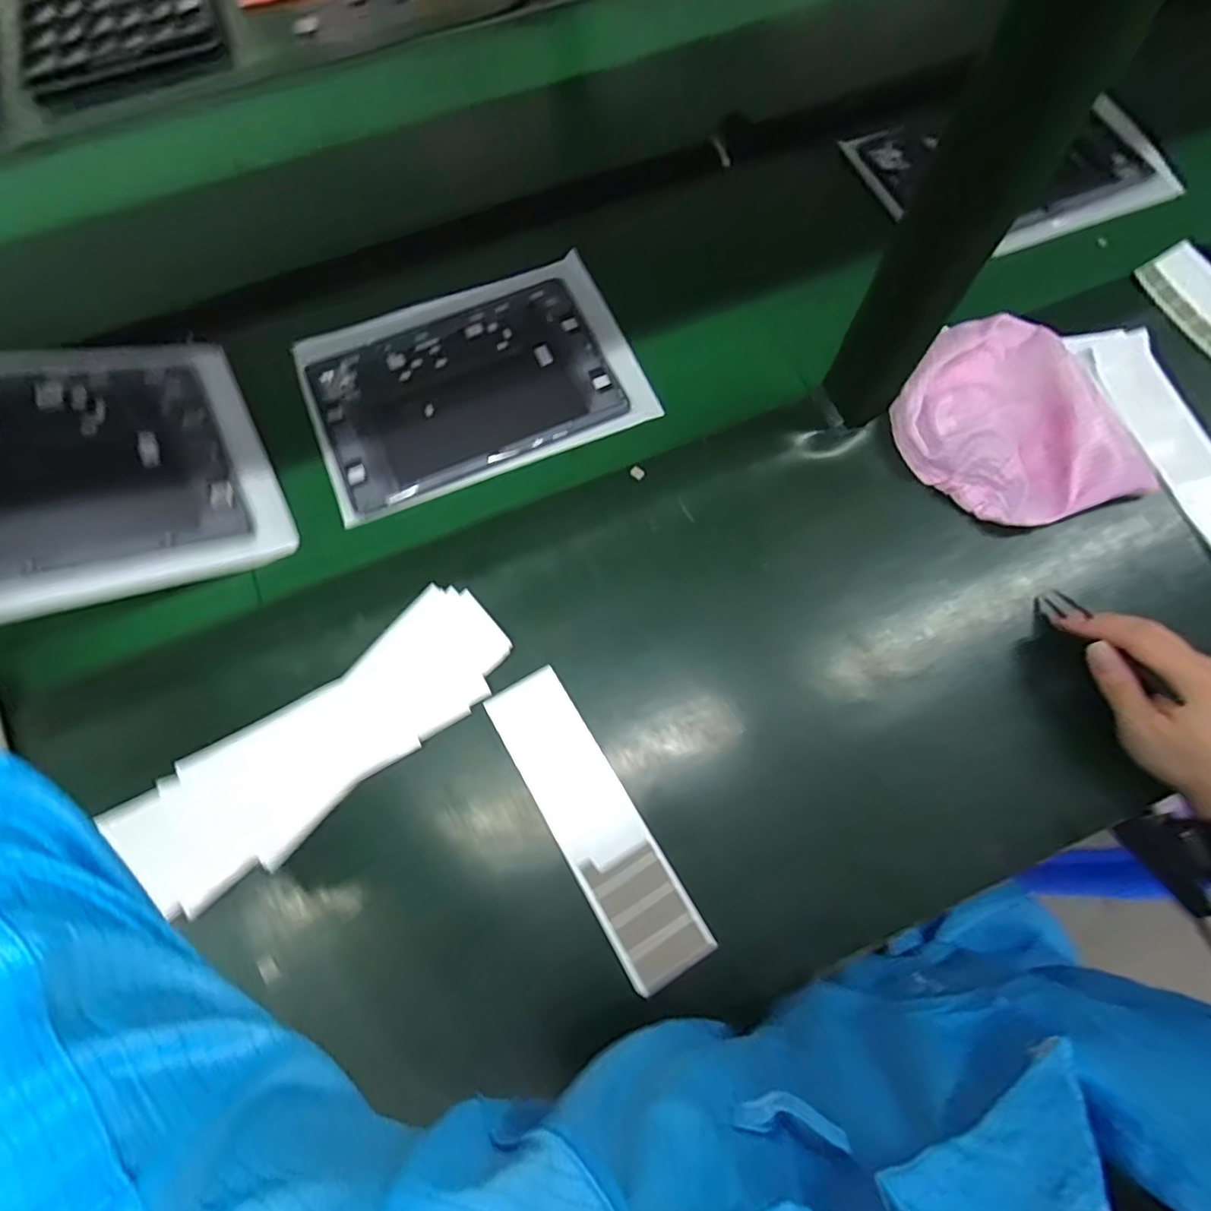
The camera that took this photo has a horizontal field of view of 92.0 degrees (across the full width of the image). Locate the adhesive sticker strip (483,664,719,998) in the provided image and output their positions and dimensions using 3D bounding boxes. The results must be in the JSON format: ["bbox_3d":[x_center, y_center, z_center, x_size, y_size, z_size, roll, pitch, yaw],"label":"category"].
[{"bbox_3d":[-0.009,0.150,0.415,0.058,0.010,0.220,-30,74,-10],"label":"adhesive sticker strip"}]

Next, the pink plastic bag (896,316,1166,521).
[{"bbox_3d":[0.348,-0.153,0.484,0.179,0.045,0.196,-31,71,-10],"label":"pink plastic bag"}]

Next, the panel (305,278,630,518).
[{"bbox_3d":[-0.127,-0.199,0.537,0.256,0.012,0.175,-23,70,-7],"label":"panel"}]

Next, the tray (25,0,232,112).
[{"bbox_3d":[-0.637,-0.802,0.771,0.224,0.026,0.379,-19,71,-6],"label":"tray"}]

